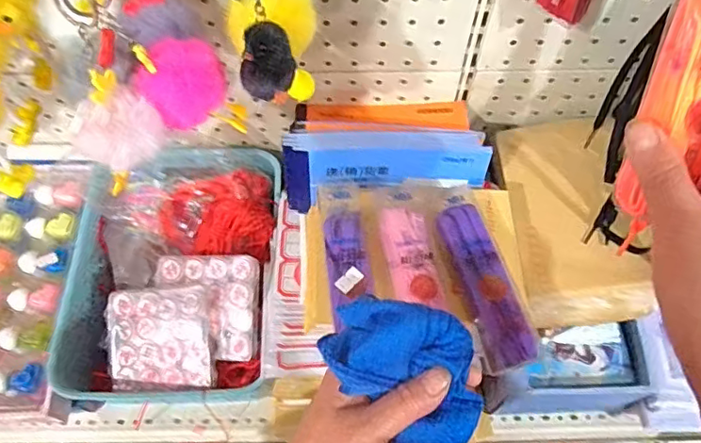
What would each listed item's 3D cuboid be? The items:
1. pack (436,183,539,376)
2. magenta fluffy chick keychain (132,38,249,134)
[{"bbox_3d":[0.105,0.042,0.453,0.036,0.024,0.152,-13,62,-7],"label":"pack"},{"bbox_3d":[-0.109,-0.089,0.370,0.060,0.044,0.046,-9,62,-5],"label":"magenta fluffy chick keychain"}]

